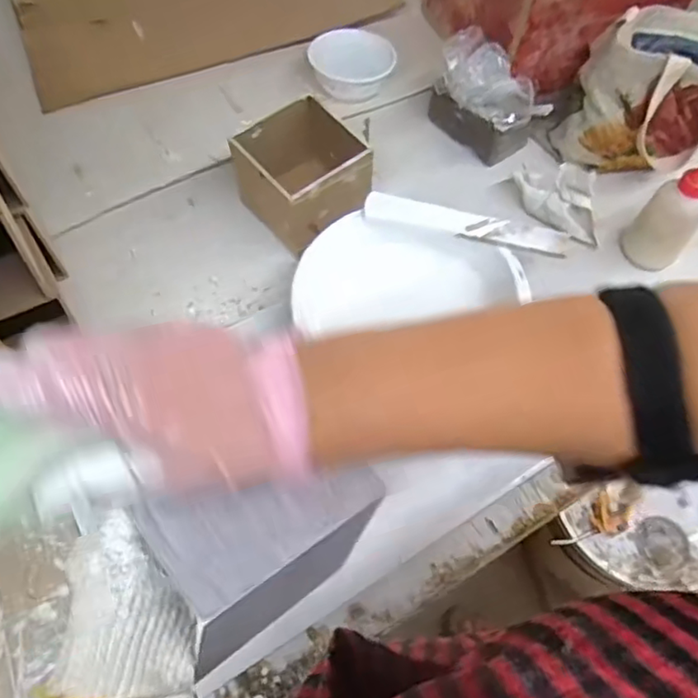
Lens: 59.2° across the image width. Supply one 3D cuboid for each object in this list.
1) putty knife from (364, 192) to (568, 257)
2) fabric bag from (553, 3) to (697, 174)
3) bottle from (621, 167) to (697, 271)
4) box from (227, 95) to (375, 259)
[{"bbox_3d":[0.117,-0.125,0.617,0.200,0.010,0.030,15,63,8],"label":"putty knife"},{"bbox_3d":[0.376,-0.313,0.741,0.181,0.137,0.184,35,67,17],"label":"fabric bag"},{"bbox_3d":[0.346,-0.149,0.652,0.052,0.166,0.051,1,62,1],"label":"bottle"},{"bbox_3d":[-0.045,-0.189,0.693,0.125,0.106,0.123,-34,67,-16],"label":"box"}]

